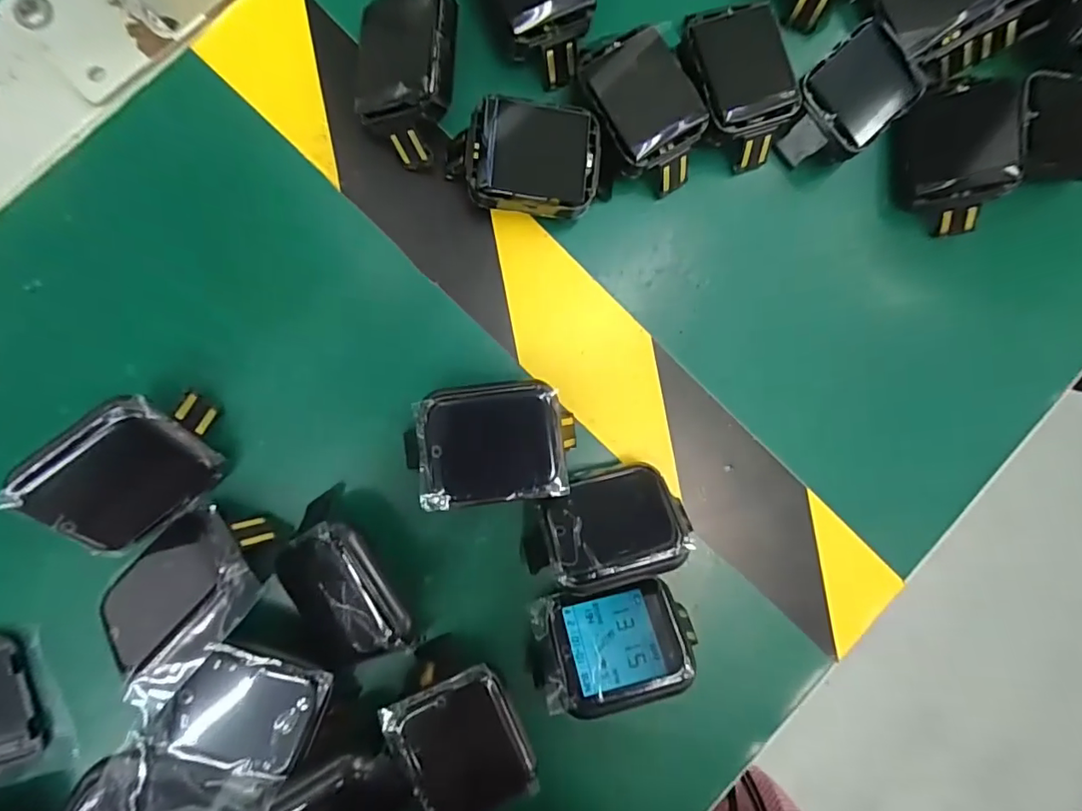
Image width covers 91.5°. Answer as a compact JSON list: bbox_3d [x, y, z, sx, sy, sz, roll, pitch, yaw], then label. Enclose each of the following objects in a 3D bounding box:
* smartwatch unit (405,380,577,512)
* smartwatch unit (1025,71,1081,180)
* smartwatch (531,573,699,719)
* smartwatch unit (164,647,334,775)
[{"bbox_3d":[-0.014,0.011,0.165,0.051,0.016,0.036,-7,91,-8],"label":"smartwatch unit"},{"bbox_3d":[0.186,-0.098,0.186,0.034,0.010,0.032,2,90,-8],"label":"smartwatch unit"},{"bbox_3d":[0.023,0.077,0.168,0.047,0.013,0.034,-9,58,-7],"label":"smartwatch"},{"bbox_3d":[-0.083,0.088,0.150,0.037,0.005,0.032,20,87,-7],"label":"smartwatch unit"}]

